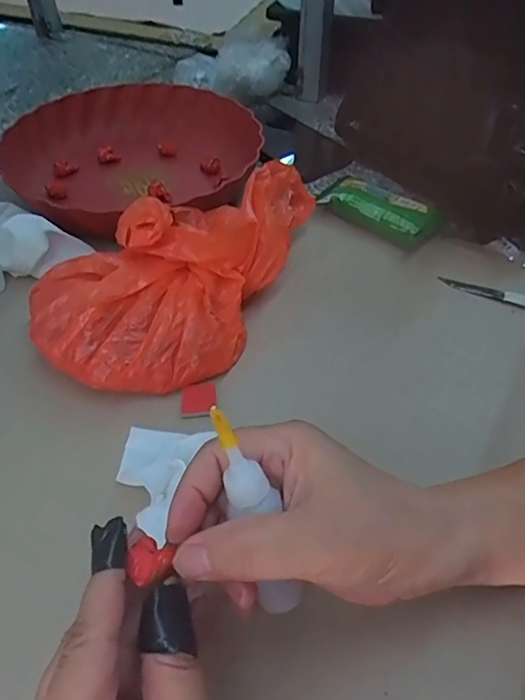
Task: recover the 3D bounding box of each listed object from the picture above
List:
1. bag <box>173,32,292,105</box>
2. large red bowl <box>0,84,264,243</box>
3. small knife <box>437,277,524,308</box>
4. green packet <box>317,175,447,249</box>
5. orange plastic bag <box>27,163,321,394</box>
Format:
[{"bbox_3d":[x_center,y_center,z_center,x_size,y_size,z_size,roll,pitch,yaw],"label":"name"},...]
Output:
[{"bbox_3d":[-0.038,-0.355,0.661,0.143,0.059,0.073,2,49,2],"label":"bag"},{"bbox_3d":[-0.124,-0.189,0.516,0.240,0.045,0.232,-10,48,-10],"label":"large red bowl"},{"bbox_3d":[0.183,-0.046,0.417,0.080,0.004,0.013,18,51,16],"label":"small knife"},{"bbox_3d":[0.103,-0.127,0.476,0.108,0.023,0.058,29,55,24],"label":"green packet"},{"bbox_3d":[-0.063,-0.075,0.393,0.144,0.076,0.241,18,51,16],"label":"orange plastic bag"}]

